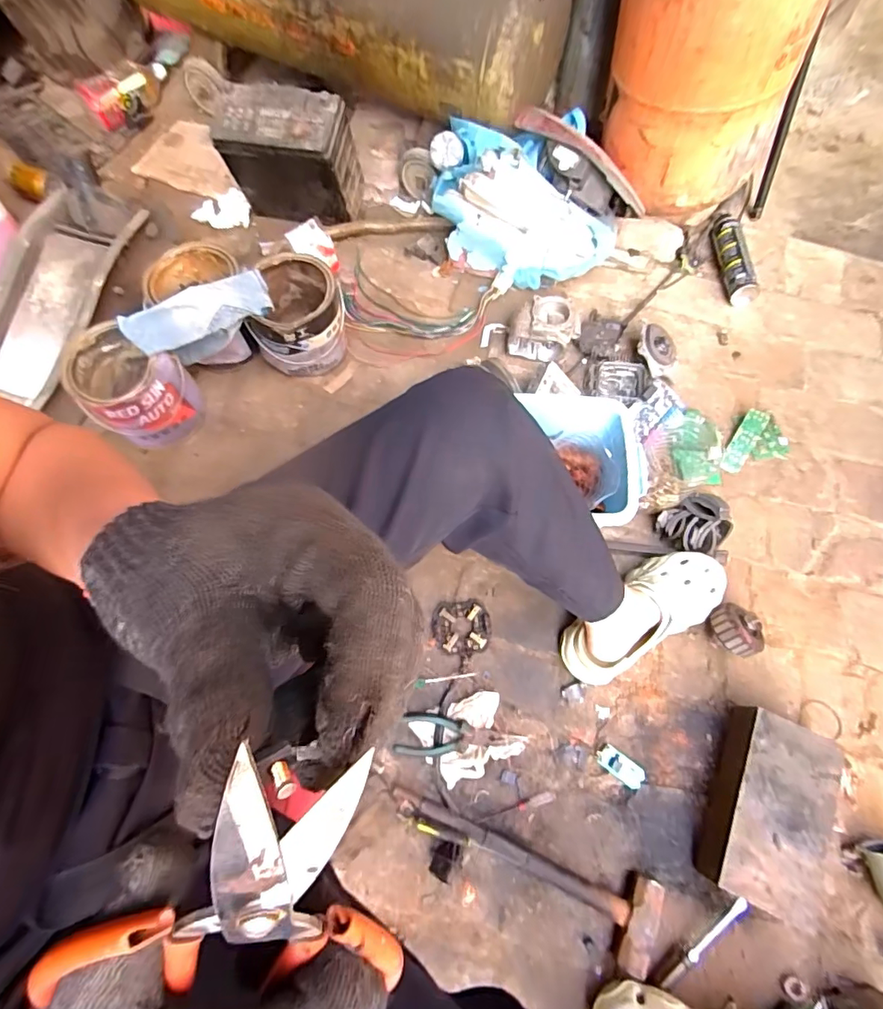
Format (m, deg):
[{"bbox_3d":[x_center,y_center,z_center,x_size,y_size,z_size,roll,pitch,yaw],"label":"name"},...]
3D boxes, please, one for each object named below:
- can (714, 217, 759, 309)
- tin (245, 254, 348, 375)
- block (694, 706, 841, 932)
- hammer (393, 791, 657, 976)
[{"bbox_3d":[0.569,-0.486,0.971,0.053,0.051,0.213,-5,68,0],"label":"can"},{"bbox_3d":[-0.245,-0.331,0.878,0.146,0.123,0.156,1,68,2],"label":"tin"},{"bbox_3d":[0.422,0.392,0.640,0.125,0.063,0.216,24,71,11],"label":"block"},{"bbox_3d":[0.093,0.467,0.630,0.339,0.042,0.095,17,70,8],"label":"hammer"}]

